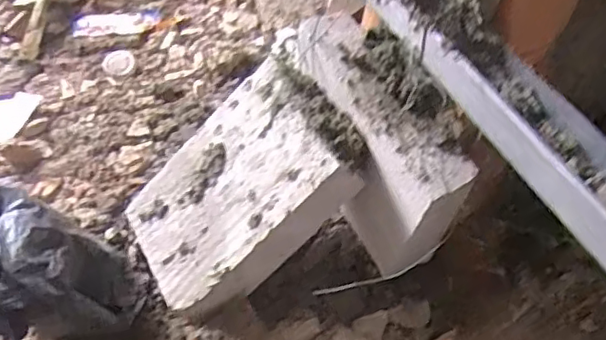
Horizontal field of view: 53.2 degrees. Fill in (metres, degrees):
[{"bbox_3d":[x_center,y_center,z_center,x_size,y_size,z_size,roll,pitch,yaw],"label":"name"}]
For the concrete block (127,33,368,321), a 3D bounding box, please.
[{"bbox_3d":[-0.075,0.023,0.789,0.322,0.076,0.210,-48,56,9],"label":"concrete block"}]

